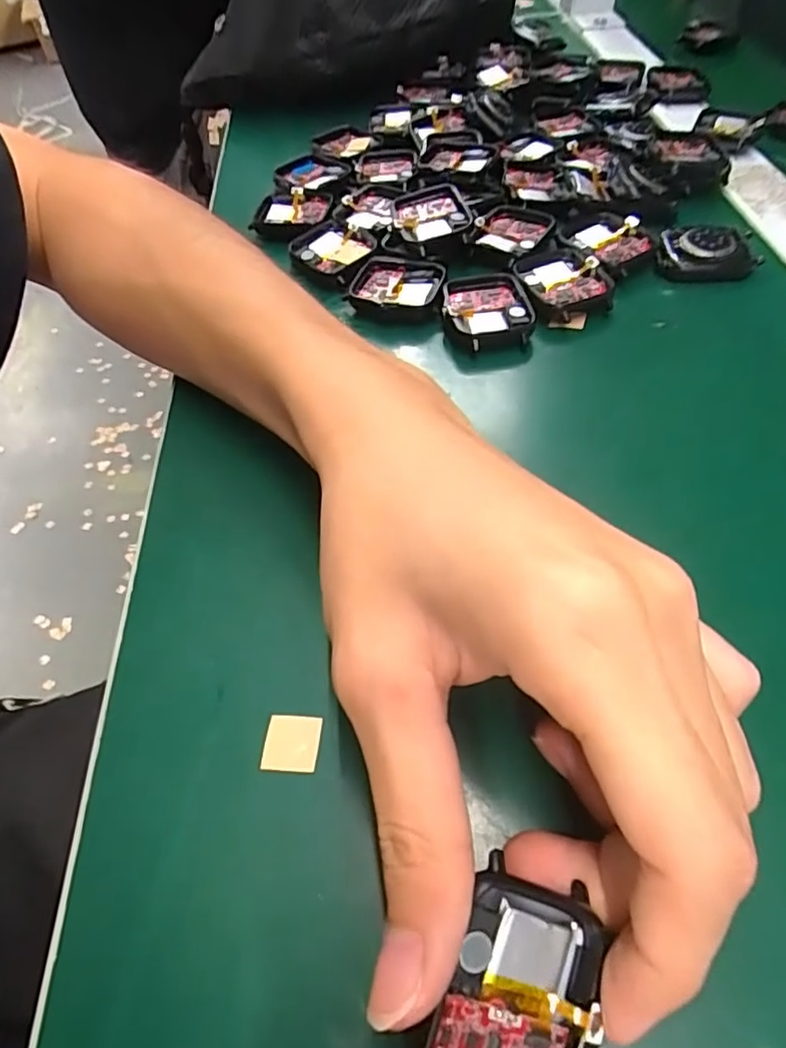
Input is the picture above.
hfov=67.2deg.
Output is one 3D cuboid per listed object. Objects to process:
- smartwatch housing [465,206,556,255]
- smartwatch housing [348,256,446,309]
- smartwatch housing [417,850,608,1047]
[{"bbox_3d":[0.062,-0.151,0.305,0.035,0.007,0.044,16,55,15],"label":"smartwatch housing"},{"bbox_3d":[0.002,-0.115,0.286,0.042,0.008,0.036,8,53,9],"label":"smartwatch housing"},{"bbox_3d":[0.025,0.099,0.121,0.036,0.011,0.046,32,70,-12],"label":"smartwatch housing"}]

